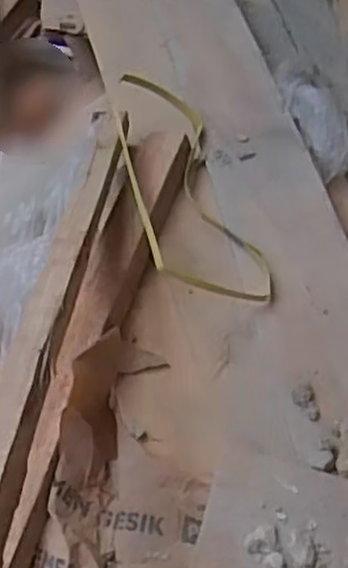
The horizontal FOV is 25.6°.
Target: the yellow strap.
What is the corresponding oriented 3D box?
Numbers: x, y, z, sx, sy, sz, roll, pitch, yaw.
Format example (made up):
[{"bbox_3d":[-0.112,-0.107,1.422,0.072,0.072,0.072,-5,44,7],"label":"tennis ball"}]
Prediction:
[{"bbox_3d":[0.005,-0.124,0.986,0.133,0.109,0.372,-8,45,-16],"label":"yellow strap"}]

